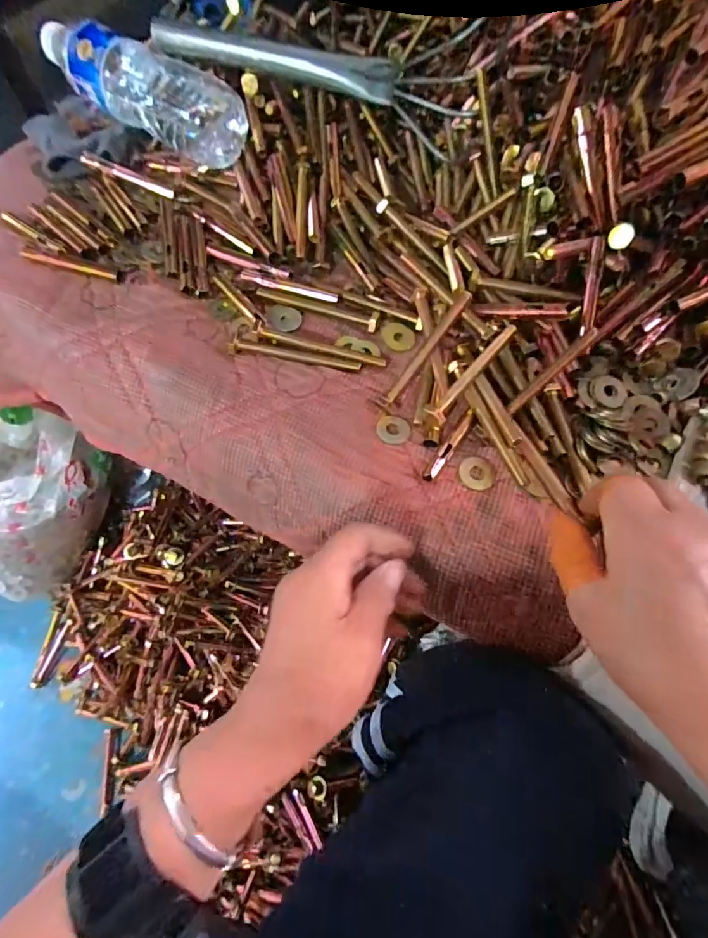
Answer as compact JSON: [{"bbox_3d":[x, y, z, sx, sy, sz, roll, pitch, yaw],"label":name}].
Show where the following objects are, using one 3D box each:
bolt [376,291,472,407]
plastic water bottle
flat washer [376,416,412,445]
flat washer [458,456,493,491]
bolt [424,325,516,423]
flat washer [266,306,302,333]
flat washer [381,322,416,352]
[{"bbox_3d":[0.052,-0.089,0.340,0.012,0.009,0.103,37,89,18],"label":"bolt"},{"bbox_3d":[-0.191,-0.353,0.425,0.195,0.067,0.073,33,70,17],"label":"plastic water bottle"},{"bbox_3d":[0.029,-0.029,0.336,0.024,0.004,0.024,-1,64,2],"label":"flat washer"},{"bbox_3d":[0.085,0.003,0.317,0.024,0.004,0.024,3,66,-6],"label":"flat washer"},{"bbox_3d":[0.087,-0.068,0.329,0.014,0.012,0.100,38,72,19],"label":"bolt"},{"bbox_3d":[-0.058,-0.125,0.381,0.029,0.004,0.034,4,54,-5],"label":"flat washer"},{"bbox_3d":[0.036,-0.108,0.374,0.029,0.004,0.025,37,71,18],"label":"flat washer"}]

